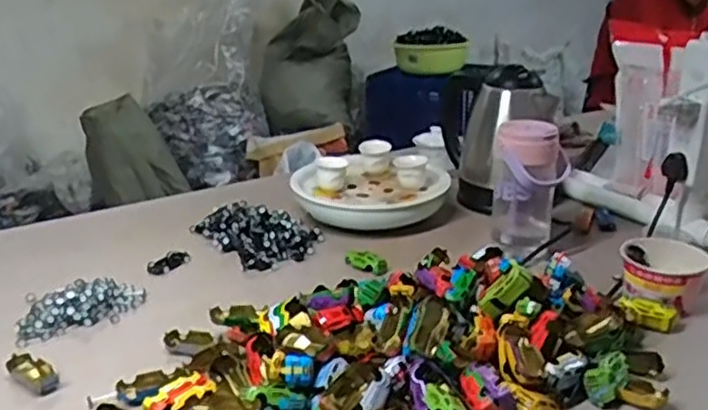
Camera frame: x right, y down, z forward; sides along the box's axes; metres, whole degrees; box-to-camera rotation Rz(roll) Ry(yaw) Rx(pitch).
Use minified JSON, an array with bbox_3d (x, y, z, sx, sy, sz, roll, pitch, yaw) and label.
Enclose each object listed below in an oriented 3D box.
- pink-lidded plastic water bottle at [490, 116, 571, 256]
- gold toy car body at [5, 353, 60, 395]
[{"bbox_3d":[0.241,-0.022,0.973,0.098,0.184,0.097,5,22,13],"label":"pink-lidded plastic water bottle"},{"bbox_3d":[-0.330,0.173,0.725,0.057,0.018,0.032,17,28,37],"label":"gold toy car body"}]

